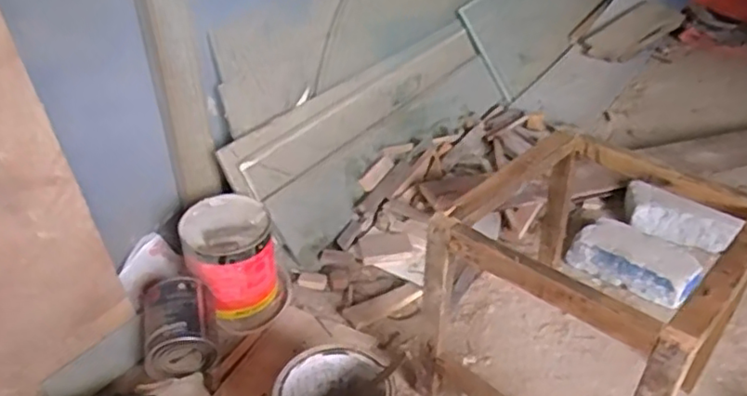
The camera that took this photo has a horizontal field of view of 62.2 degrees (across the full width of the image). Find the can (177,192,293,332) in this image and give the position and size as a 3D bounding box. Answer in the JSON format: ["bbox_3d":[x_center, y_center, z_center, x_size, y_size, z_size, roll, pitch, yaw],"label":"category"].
[{"bbox_3d":[-0.239,0.110,1.091,0.154,0.170,0.160,0,34,0],"label":"can"}]

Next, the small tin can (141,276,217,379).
[{"bbox_3d":[-0.306,0.208,0.979,0.110,0.107,0.118,-10,36,-14],"label":"small tin can"}]

